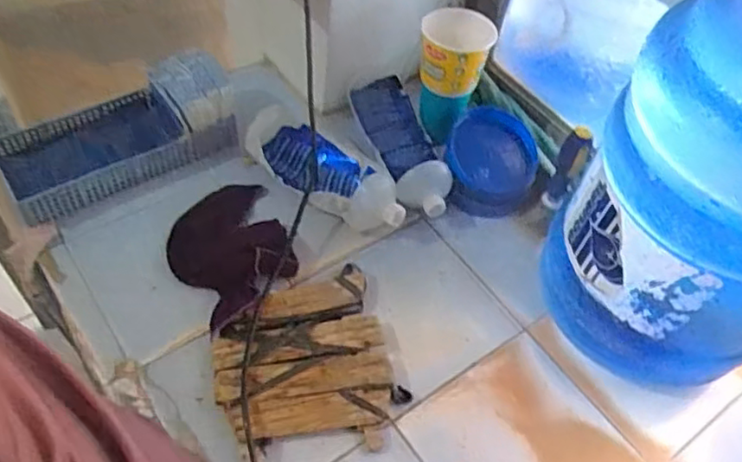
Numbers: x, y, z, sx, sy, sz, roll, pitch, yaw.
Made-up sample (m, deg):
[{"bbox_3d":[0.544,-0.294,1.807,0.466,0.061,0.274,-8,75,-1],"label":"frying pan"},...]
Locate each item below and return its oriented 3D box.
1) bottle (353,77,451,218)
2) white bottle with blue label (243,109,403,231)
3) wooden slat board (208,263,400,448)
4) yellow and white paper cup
[{"bbox_3d":[0.040,-0.119,0.894,0.088,0.073,0.248,-10,56,-14],"label":"bottle"},{"bbox_3d":[-0.058,-0.079,0.843,0.108,0.073,0.243,-36,66,-28],"label":"white bottle with blue label"},{"bbox_3d":[-0.077,0.144,0.710,0.181,0.034,0.189,-6,55,-11],"label":"wooden slat board"},{"bbox_3d":[0.110,-0.242,0.855,0.097,0.076,0.103,6,54,-2],"label":"yellow and white paper cup"}]

